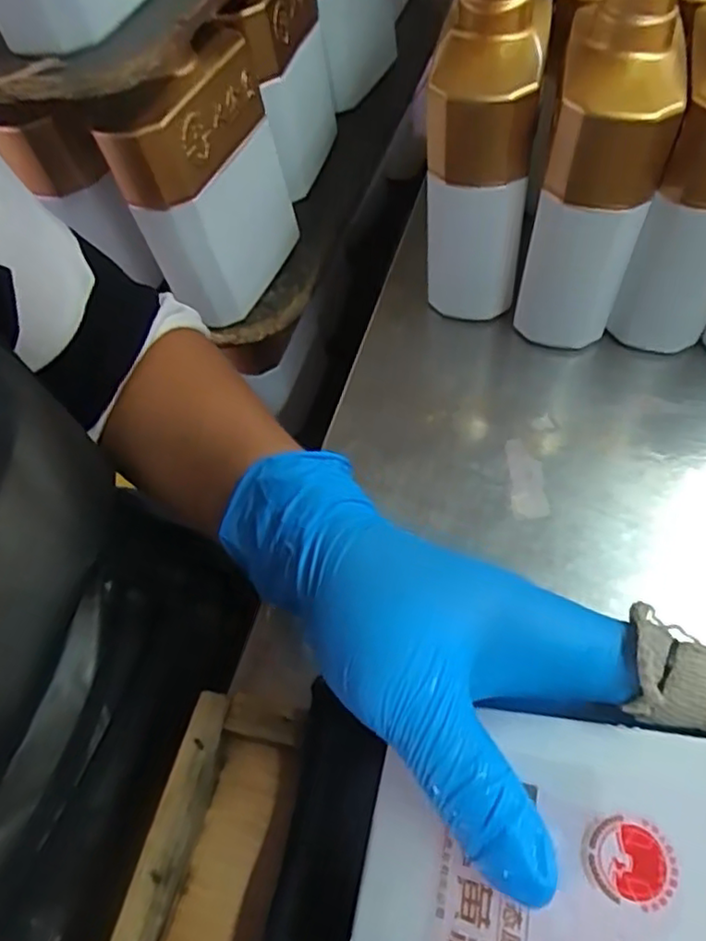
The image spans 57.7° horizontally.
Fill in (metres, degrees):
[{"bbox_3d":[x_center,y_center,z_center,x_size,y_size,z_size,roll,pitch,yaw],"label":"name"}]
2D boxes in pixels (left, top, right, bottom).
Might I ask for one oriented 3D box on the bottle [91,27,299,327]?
[{"bbox_3d":[-0.089,-0.175,0.399,0.061,0.136,0.117,14,59,12],"label":"bottle"}]

